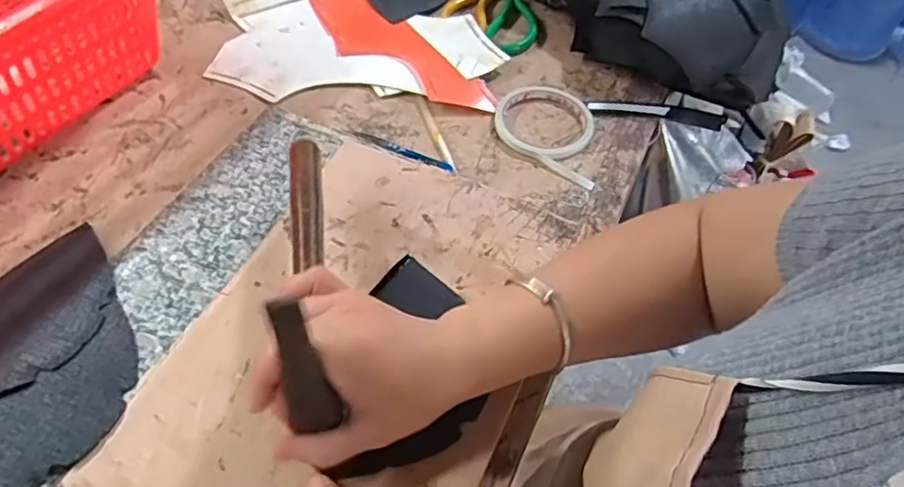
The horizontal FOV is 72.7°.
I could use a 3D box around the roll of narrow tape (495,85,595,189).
[{"bbox_3d":[0.087,-0.108,0.577,0.093,0.009,0.121,9,53,3],"label":"roll of narrow tape"}]

